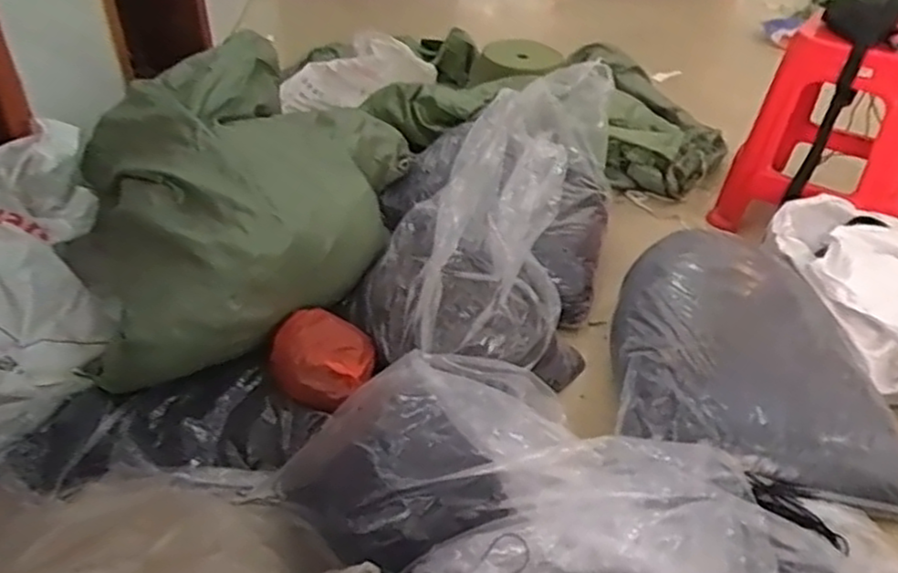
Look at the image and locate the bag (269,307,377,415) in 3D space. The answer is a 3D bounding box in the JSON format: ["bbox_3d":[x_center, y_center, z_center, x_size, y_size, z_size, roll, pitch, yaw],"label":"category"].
[{"bbox_3d":[-0.196,0.109,1.113,0.148,0.106,0.139,26,45,28],"label":"bag"}]

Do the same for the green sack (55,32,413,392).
[{"bbox_3d":[-0.345,-0.138,1.171,0.521,0.414,0.380,-3,39,-5],"label":"green sack"}]

